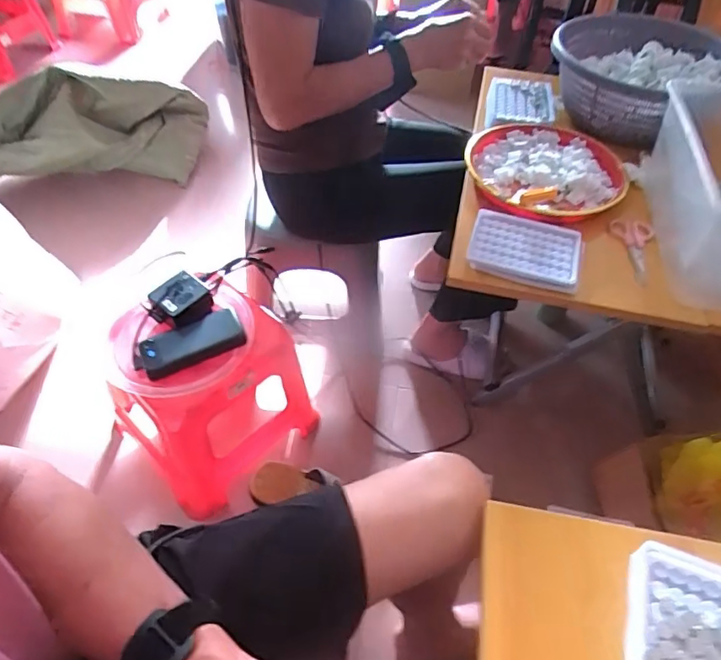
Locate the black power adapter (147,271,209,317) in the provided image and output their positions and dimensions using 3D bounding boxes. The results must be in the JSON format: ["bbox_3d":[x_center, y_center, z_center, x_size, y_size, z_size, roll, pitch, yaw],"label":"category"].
[{"bbox_3d":[-0.293,-0.056,0.864,0.059,0.028,0.072,43,75,13],"label":"black power adapter"}]

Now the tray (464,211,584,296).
[{"bbox_3d":[0.203,-0.099,0.658,0.133,0.028,0.092,16,51,10],"label":"tray"}]

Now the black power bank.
[{"bbox_3d":[-0.258,0.023,0.824,0.152,0.030,0.069,-20,53,-18],"label":"black power bank"}]

